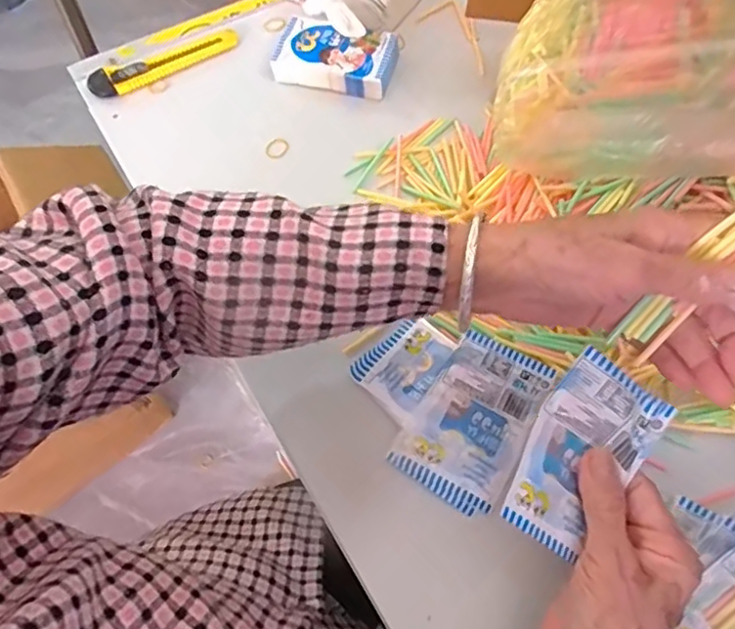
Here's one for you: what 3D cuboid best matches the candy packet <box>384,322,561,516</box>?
[{"bbox_3d":[0.070,0.068,0.392,0.068,0.018,0.108,29,65,16],"label":"candy packet"}]

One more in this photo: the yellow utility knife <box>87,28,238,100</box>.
[{"bbox_3d":[-0.197,-0.247,0.580,0.149,0.015,0.032,-28,64,-14],"label":"yellow utility knife"}]

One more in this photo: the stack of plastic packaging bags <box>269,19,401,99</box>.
[{"bbox_3d":[-0.030,-0.243,0.565,0.111,0.029,0.072,6,61,5],"label":"stack of plastic packaging bags"}]

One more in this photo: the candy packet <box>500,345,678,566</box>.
[{"bbox_3d":[0.111,0.073,0.311,0.053,0.030,0.097,33,84,18],"label":"candy packet"}]

